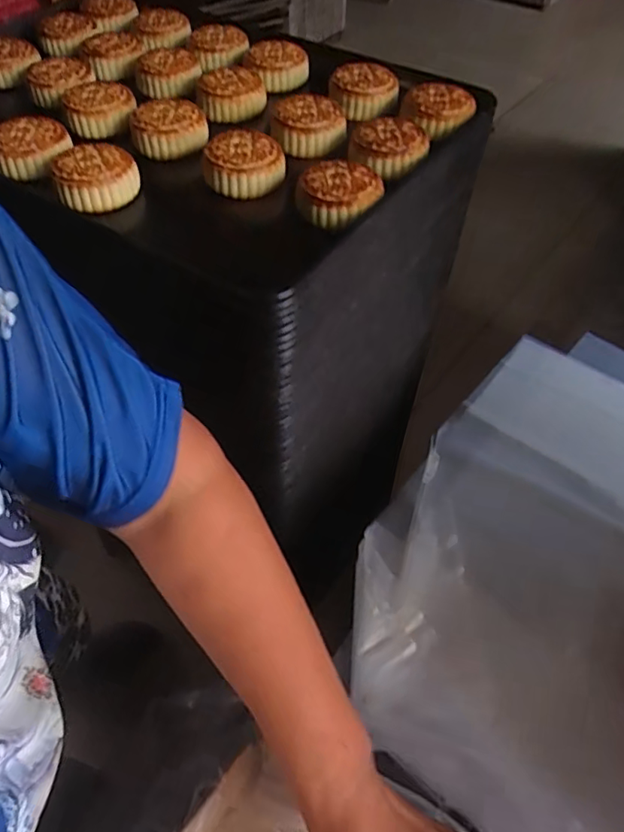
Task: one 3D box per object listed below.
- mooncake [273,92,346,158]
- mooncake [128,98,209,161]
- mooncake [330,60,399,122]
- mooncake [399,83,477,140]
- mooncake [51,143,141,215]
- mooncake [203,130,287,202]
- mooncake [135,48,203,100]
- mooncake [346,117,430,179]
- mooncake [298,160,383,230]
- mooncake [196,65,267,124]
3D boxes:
[{"bbox_3d":[-0.003,-0.301,0.586,0.073,0.037,0.073,-1,53,-1],"label":"mooncake"},{"bbox_3d":[-0.145,-0.292,0.574,0.074,0.028,0.074,3,53,2],"label":"mooncake"},{"bbox_3d":[0.059,-0.368,0.636,0.074,0.042,0.074,3,53,2],"label":"mooncake"},{"bbox_3d":[0.131,-0.320,0.589,0.065,0.024,0.073,-7,53,-6],"label":"mooncake"},{"bbox_3d":[-0.197,-0.219,0.519,0.070,0.033,0.070,-17,54,-13],"label":"mooncake"},{"bbox_3d":[-0.064,-0.238,0.532,0.074,0.030,0.074,-9,53,-7],"label":"mooncake"},{"bbox_3d":[-0.167,-0.397,0.656,0.073,0.035,0.073,-9,53,-7],"label":"mooncake"},{"bbox_3d":[0.072,-0.259,0.541,0.072,0.028,0.072,3,53,2],"label":"mooncake"},{"bbox_3d":[0.026,-0.194,0.491,0.070,0.026,0.070,0,53,0],"label":"mooncake"},{"bbox_3d":[-0.089,-0.356,0.626,0.076,0.032,0.073,-10,53,-8],"label":"mooncake"}]

